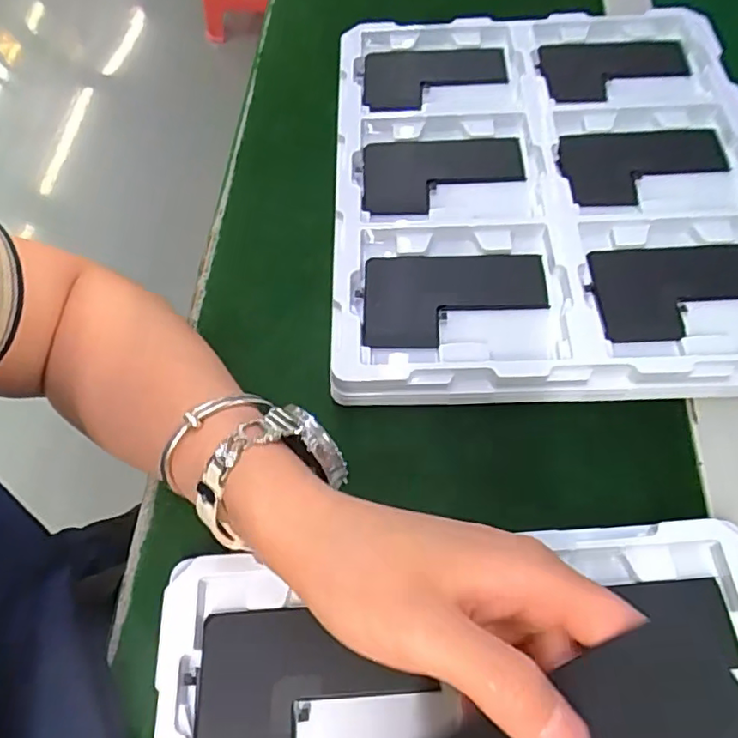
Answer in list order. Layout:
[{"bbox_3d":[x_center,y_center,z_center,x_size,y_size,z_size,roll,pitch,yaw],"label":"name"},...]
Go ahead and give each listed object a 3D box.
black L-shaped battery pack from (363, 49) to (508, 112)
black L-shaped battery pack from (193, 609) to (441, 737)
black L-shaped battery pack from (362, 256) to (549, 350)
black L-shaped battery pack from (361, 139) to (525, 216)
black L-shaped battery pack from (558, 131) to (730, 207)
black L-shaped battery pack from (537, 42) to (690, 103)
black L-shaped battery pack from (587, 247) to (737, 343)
[{"bbox_3d":[0.048,-0.215,0.437,0.103,0.011,0.072,-2,63,2],"label":"black L-shaped battery pack"},{"bbox_3d":[-0.027,0.141,0.266,0.099,0.005,0.063,-4,63,1],"label":"black L-shaped battery pack"},{"bbox_3d":[0.050,-0.040,0.348,0.105,0.008,0.065,1,64,4],"label":"black L-shaped battery pack"},{"bbox_3d":[0.048,-0.127,0.395,0.104,0.008,0.068,1,64,4],"label":"black L-shaped battery pack"},{"bbox_3d":[0.177,-0.136,0.388,0.109,0.008,0.062,-13,63,-3],"label":"black L-shaped battery pack"},{"bbox_3d":[0.176,-0.219,0.430,0.107,0.012,0.067,-8,63,0],"label":"black L-shaped battery pack"},{"bbox_3d":[0.185,-0.044,0.343,0.105,0.004,0.062,-2,63,2],"label":"black L-shaped battery pack"}]

